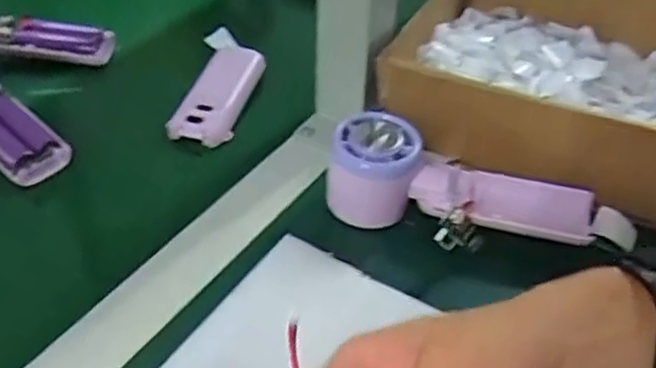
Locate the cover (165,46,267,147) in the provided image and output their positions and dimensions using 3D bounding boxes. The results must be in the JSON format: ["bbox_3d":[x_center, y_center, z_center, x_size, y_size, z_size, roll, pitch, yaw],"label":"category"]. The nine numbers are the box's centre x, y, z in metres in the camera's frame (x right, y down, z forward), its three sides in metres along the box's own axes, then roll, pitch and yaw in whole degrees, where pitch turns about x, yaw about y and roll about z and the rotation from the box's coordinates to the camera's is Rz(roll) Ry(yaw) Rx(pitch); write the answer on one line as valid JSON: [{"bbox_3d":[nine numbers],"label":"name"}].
[{"bbox_3d":[-0.086,-0.072,0.540,0.046,0.021,0.106,7,44,9],"label":"cover"}]

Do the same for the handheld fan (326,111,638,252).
[{"bbox_3d":[0.098,0.005,0.431,0.198,0.047,0.072,12,45,4],"label":"handheld fan"}]

